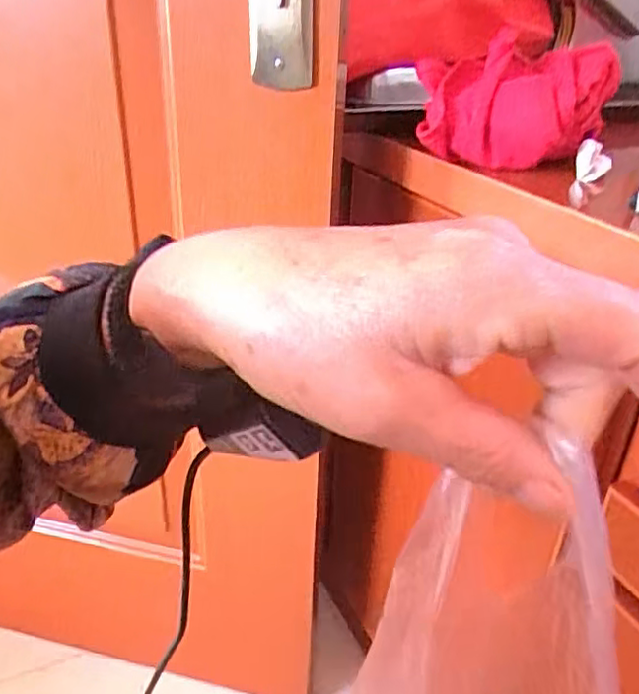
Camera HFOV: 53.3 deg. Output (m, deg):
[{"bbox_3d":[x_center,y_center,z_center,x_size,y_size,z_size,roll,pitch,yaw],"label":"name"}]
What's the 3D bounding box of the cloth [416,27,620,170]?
[{"bbox_3d":[0.156,-0.192,0.514,0.153,0.092,0.095,15,34,16],"label":"cloth"}]

